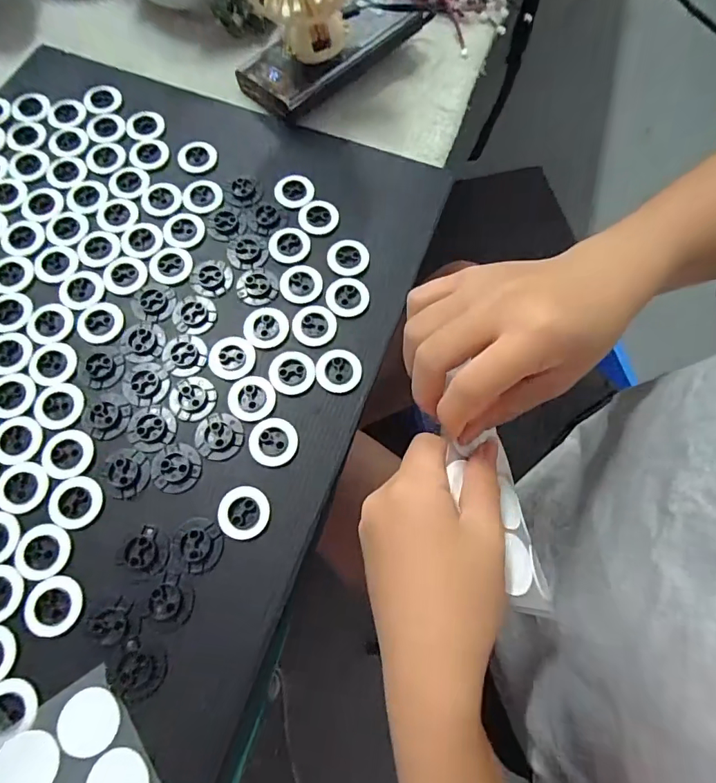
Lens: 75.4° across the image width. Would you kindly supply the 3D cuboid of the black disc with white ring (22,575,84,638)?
[{"bbox_3d":[-0.157,0.110,0.238,0.027,0.004,0.027,1,70,-2],"label":"black disc with white ring"}]

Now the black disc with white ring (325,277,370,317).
[{"bbox_3d":[-0.007,-0.064,0.307,0.028,0.004,0.028,1,70,-2],"label":"black disc with white ring"}]

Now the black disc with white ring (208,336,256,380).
[{"bbox_3d":[-0.079,-0.022,0.289,0.028,0.004,0.027,1,70,-2],"label":"black disc with white ring"}]

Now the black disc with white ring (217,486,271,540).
[{"bbox_3d":[-0.064,0.067,0.257,0.028,0.004,0.028,1,70,-2],"label":"black disc with white ring"}]

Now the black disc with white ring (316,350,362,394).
[{"bbox_3d":[-0.012,-0.013,0.289,0.028,0.004,0.028,1,70,-2],"label":"black disc with white ring"}]

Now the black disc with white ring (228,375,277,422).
[{"bbox_3d":[-0.065,0.003,0.281,0.028,0.004,0.028,1,70,-2],"label":"black disc with white ring"}]

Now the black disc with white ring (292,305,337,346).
[{"bbox_3d":[-0.028,-0.043,0.300,0.028,0.004,0.028,1,70,-2],"label":"black disc with white ring"}]

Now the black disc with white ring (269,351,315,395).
[{"bbox_3d":[-0.041,-0.012,0.287,0.028,0.004,0.027,1,70,-2],"label":"black disc with white ring"}]

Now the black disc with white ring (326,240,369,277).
[{"bbox_3d":[-0.007,-0.092,0.318,0.027,0.004,0.027,1,70,-2],"label":"black disc with white ring"}]

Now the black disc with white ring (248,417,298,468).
[{"bbox_3d":[-0.050,0.029,0.272,0.028,0.004,0.028,8,70,0],"label":"black disc with white ring"}]

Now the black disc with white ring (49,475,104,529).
[{"bbox_3d":[-0.157,0.061,0.255,0.027,0.004,0.027,6,70,0],"label":"black disc with white ring"}]

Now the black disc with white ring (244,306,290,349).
[{"bbox_3d":[-0.059,-0.042,0.297,0.028,0.004,0.027,1,70,-2],"label":"black disc with white ring"}]

